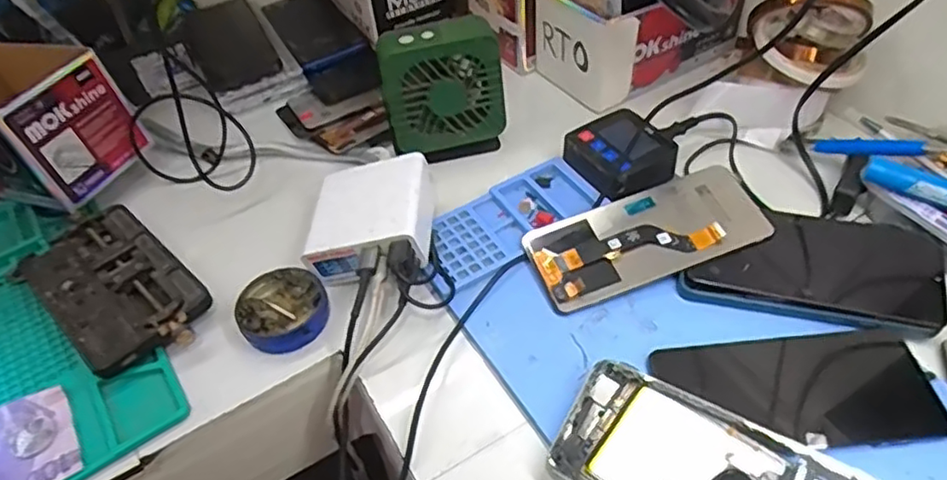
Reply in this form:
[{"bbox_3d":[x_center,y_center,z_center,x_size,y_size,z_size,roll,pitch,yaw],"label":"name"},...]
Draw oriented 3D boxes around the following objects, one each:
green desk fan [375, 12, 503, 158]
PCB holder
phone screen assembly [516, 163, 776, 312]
[{"bbox_3d":[-0.026,-0.123,0.525,0.095,0.101,0.041,-15,50,-6],"label":"green desk fan"},{"bbox_3d":[-0.263,0.031,0.467,0.170,0.023,0.087,32,60,29],"label":"PCB holder"},{"bbox_3d":[0.122,-0.004,0.460,0.164,0.007,0.073,-20,53,-4],"label":"phone screen assembly"}]

